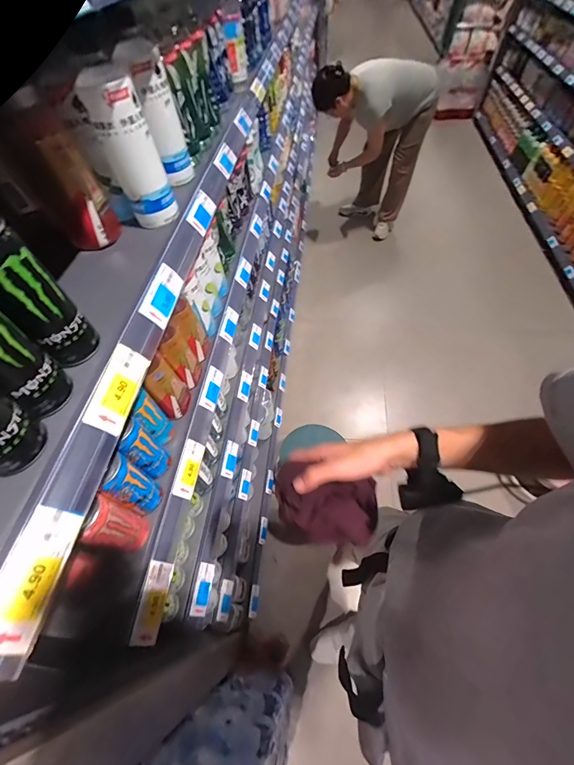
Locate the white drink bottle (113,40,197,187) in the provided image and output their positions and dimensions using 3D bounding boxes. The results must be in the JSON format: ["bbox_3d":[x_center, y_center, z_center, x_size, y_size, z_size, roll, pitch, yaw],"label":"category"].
[{"bbox_3d":[-0.204,-0.430,0.543,0.068,0.175,0.071,-19,58,-11],"label":"white drink bottle"}]

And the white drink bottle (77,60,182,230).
[{"bbox_3d":[-0.212,-0.312,0.458,0.075,0.171,0.065,-20,58,-11],"label":"white drink bottle"}]

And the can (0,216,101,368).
[{"bbox_3d":[-0.245,-0.082,0.323,0.051,0.138,0.055,-36,63,-20],"label":"can"}]

